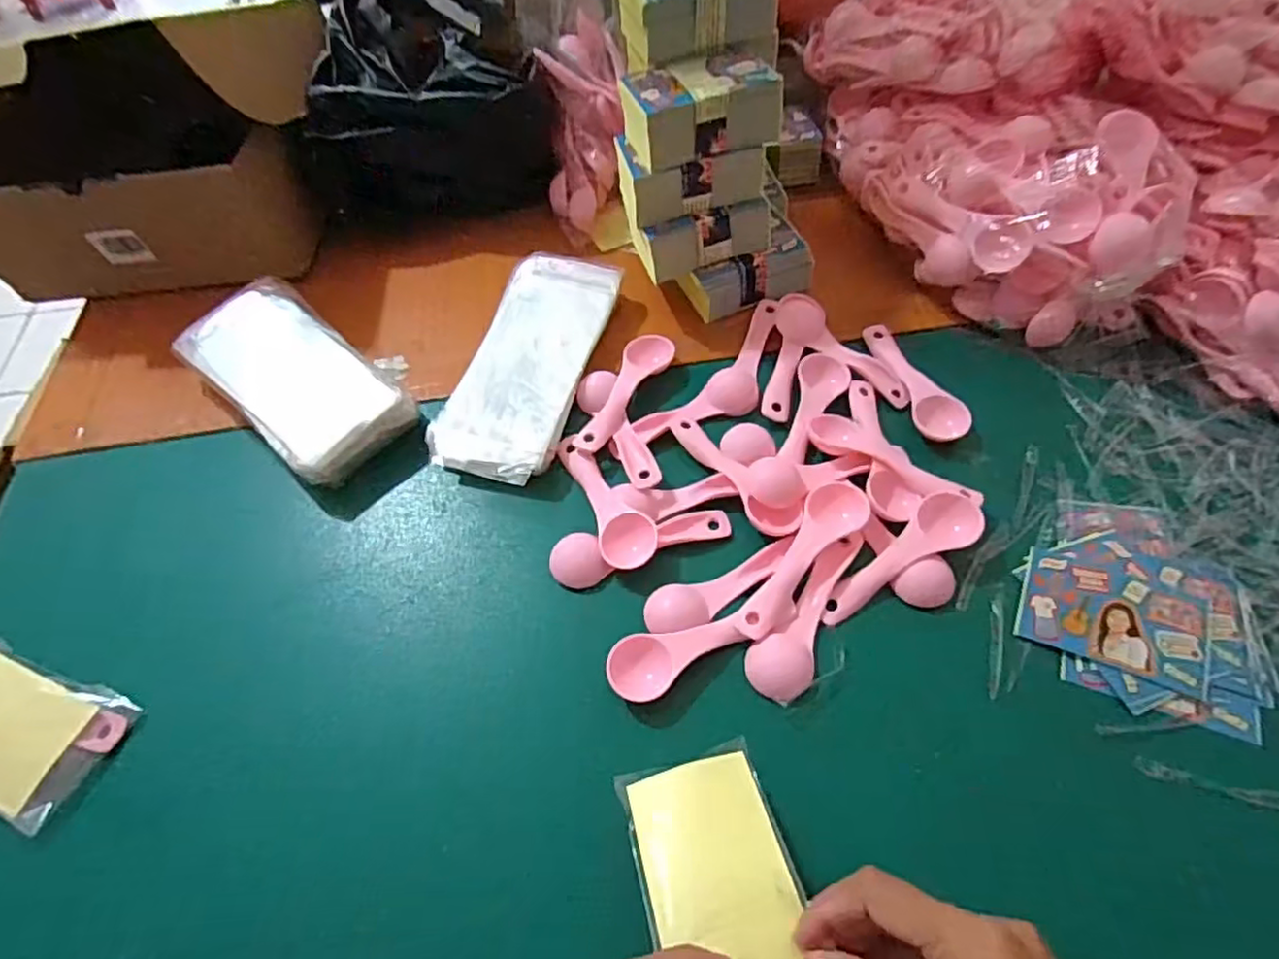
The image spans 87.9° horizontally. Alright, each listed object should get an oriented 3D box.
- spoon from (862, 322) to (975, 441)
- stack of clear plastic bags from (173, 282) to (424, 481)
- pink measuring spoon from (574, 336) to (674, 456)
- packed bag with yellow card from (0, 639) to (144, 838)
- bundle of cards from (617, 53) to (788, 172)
[{"bbox_3d":[0.190,-0.072,0.467,0.029,0.013,0.108,-20,59,-9],"label":"spoon"},{"bbox_3d":[-0.243,-0.074,0.488,0.186,0.046,0.108,36,66,23],"label":"stack of clear plastic bags"},{"bbox_3d":[-0.008,-0.059,0.473,0.035,0.021,0.109,18,60,14],"label":"pink measuring spoon"},{"bbox_3d":[-0.350,0.136,0.369,0.111,0.016,0.069,19,61,15],"label":"packed bag with yellow card"},{"bbox_3d":[0.039,-0.249,0.440,0.095,0.043,0.061,-15,58,-6],"label":"bundle of cards"}]

